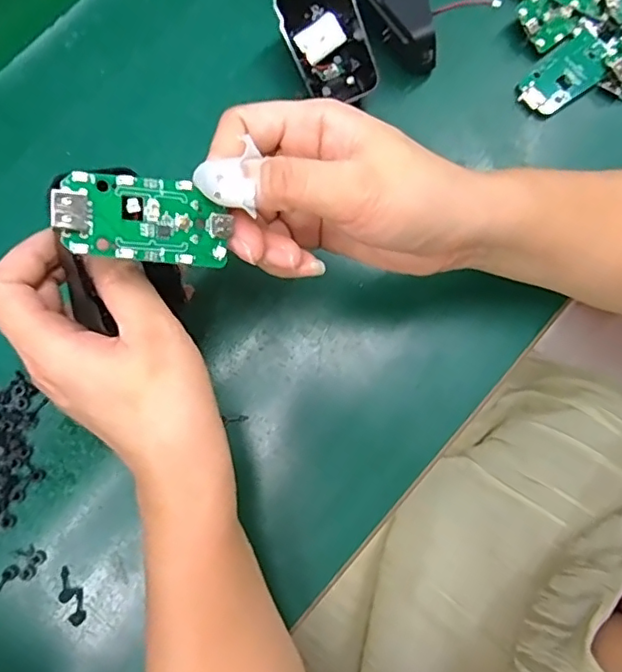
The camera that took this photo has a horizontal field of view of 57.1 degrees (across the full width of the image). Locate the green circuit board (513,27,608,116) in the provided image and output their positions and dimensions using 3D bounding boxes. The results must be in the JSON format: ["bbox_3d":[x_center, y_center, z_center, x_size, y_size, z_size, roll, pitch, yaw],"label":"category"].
[{"bbox_3d":[0.162,-0.165,0.361,0.065,0.010,0.031,-41,84,-7],"label":"green circuit board"}]

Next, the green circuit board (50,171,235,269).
[{"bbox_3d":[-0.061,-0.043,0.210,0.062,0.009,0.029,4,74,-29],"label":"green circuit board"}]

